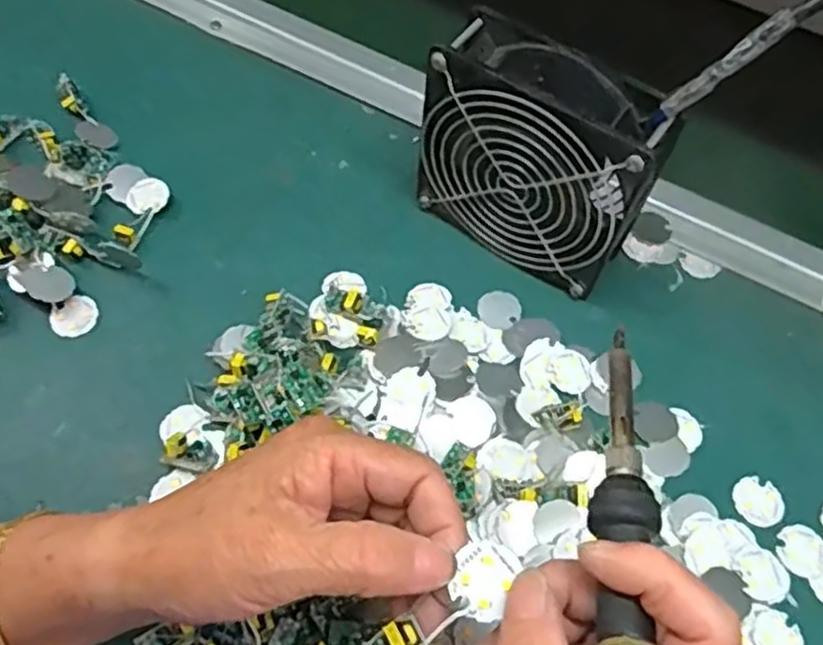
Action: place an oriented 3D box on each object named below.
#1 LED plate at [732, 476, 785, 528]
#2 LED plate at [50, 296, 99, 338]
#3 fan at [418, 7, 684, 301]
[{"bbox_3d":[0.172,0.088,0.356,0.024,0.004,0.024,1,61,-2],"label":"LED plate"},{"bbox_3d":[-0.182,-0.003,0.388,0.024,0.007,0.020,-27,66,-17],"label":"LED plate"},{"bbox_3d":[0.066,-0.083,0.384,0.117,0.115,0.047,31,64,14],"label":"fan"}]

